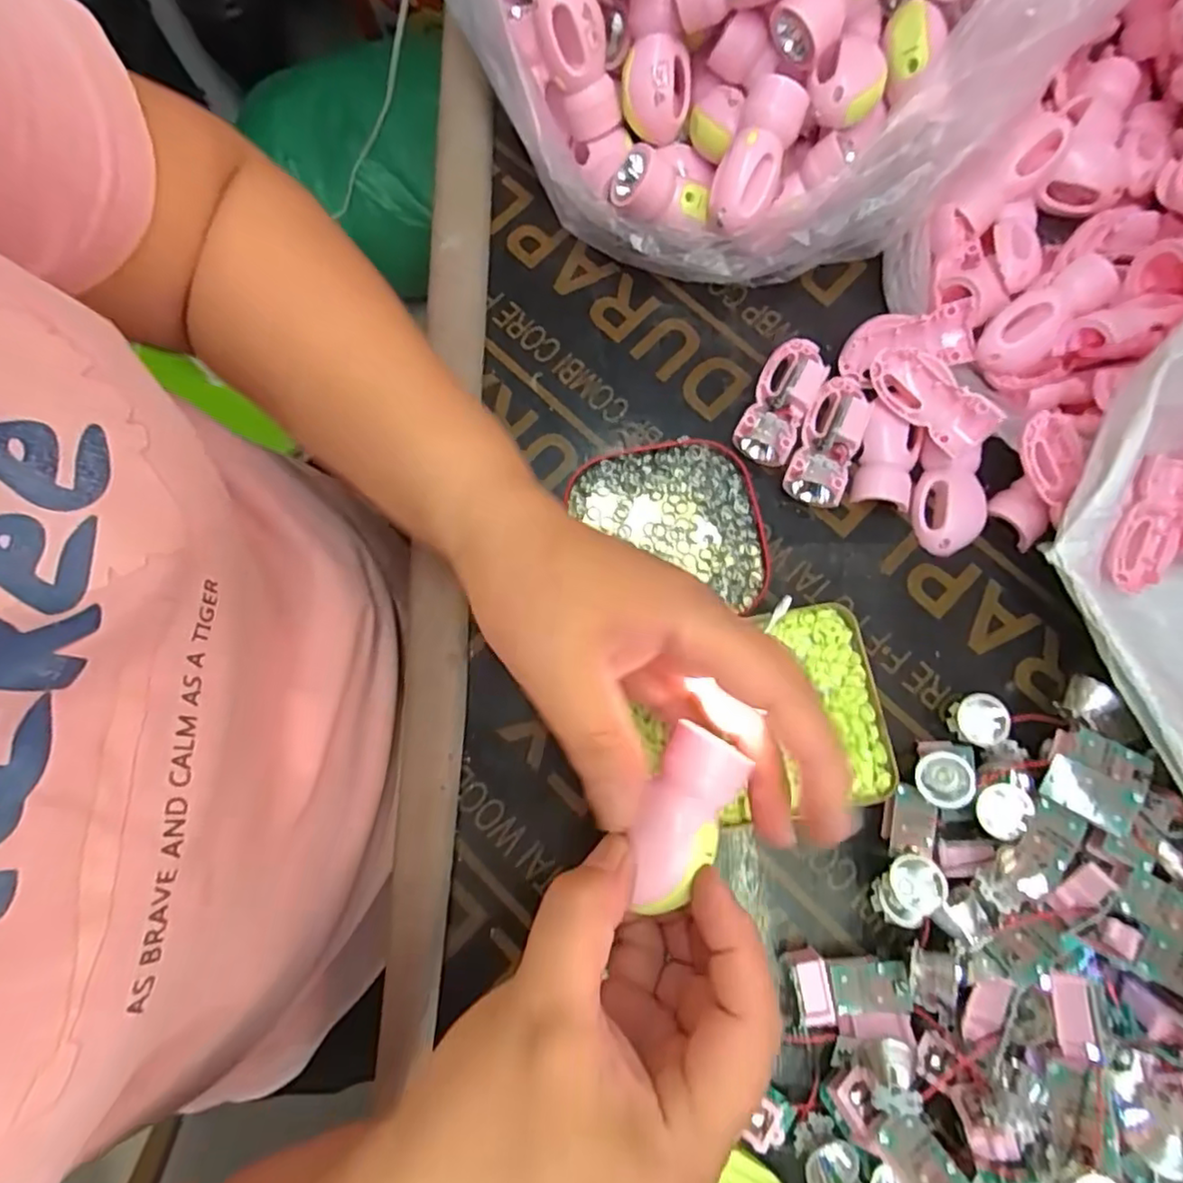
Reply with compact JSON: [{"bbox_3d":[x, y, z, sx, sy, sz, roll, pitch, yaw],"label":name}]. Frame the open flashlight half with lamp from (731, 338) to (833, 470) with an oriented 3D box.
[{"bbox_3d":[0.101,-0.102,0.345,0.030,0.023,0.066,26,81,6],"label":"open flashlight half with lamp"}]

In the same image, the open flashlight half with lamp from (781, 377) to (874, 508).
[{"bbox_3d":[0.126,-0.081,0.341,0.030,0.023,0.068,21,80,6],"label":"open flashlight half with lamp"}]

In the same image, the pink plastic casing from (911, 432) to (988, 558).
[{"bbox_3d":[0.190,-0.048,0.338,0.036,0.016,0.057,8,79,3],"label":"pink plastic casing"}]

